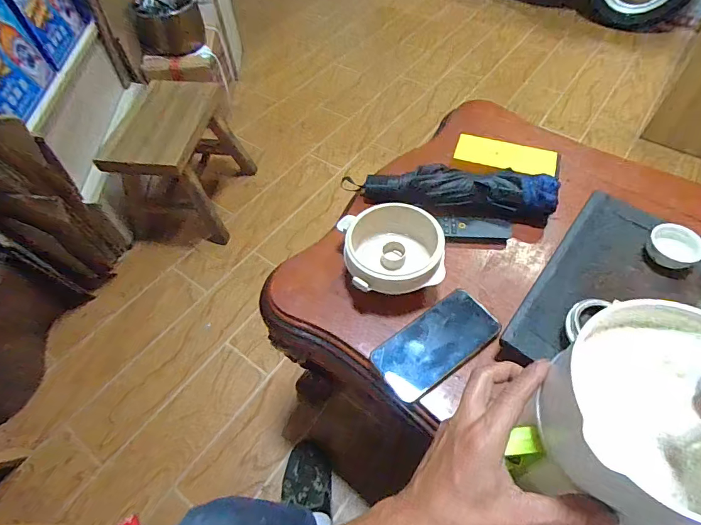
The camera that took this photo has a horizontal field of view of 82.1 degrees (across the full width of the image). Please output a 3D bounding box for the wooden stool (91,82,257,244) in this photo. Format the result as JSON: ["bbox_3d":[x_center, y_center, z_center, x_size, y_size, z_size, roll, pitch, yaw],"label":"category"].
[{"bbox_3d":[-0.468,-0.288,1.172,0.241,0.331,0.328,7,56,7],"label":"wooden stool"}]

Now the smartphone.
[{"bbox_3d":[0.104,0.098,0.490,0.152,0.013,0.076,-32,61,-17],"label":"smartphone"}]

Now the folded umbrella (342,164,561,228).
[{"bbox_3d":[0.150,-0.101,0.588,0.298,0.048,0.066,5,56,6],"label":"folded umbrella"}]

